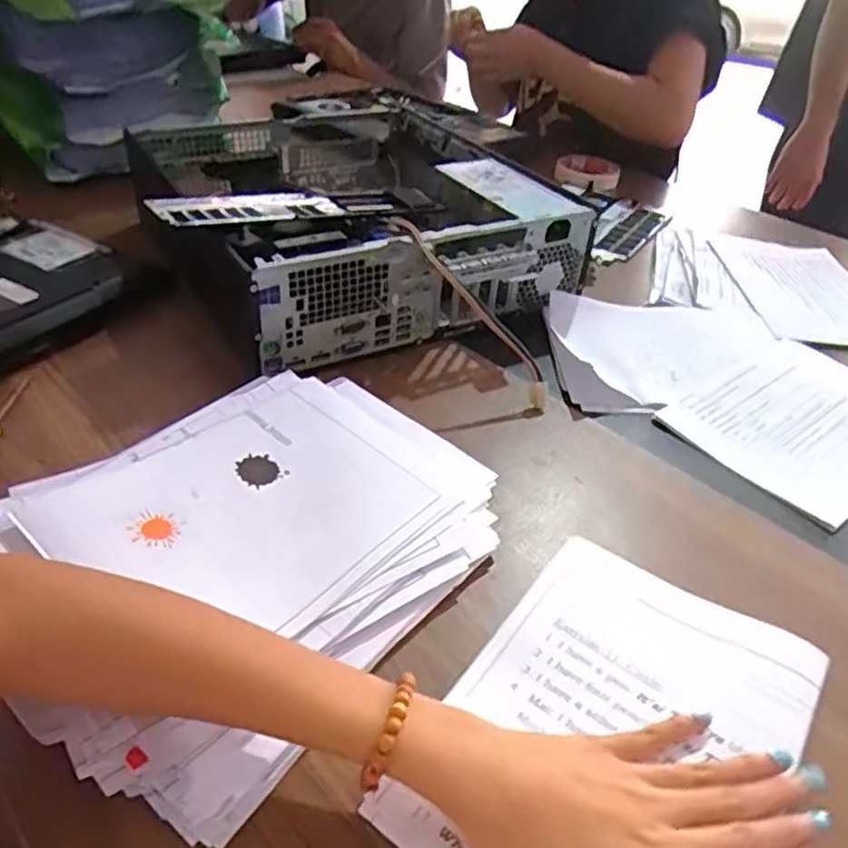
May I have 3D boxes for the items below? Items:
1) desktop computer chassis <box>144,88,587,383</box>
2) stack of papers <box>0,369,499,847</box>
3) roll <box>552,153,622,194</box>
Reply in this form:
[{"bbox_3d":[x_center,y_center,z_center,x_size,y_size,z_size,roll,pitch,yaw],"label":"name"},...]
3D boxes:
[{"bbox_3d":[-0.088,-0.223,0.714,0.364,0.107,0.432,-16,42,-22],"label":"desktop computer chassis"},{"bbox_3d":[-0.100,0.060,0.398,0.217,0.048,0.272,27,45,27],"label":"stack of papers"},{"bbox_3d":[0.233,-0.363,0.984,0.092,0.021,0.098,12,37,9],"label":"roll"}]

